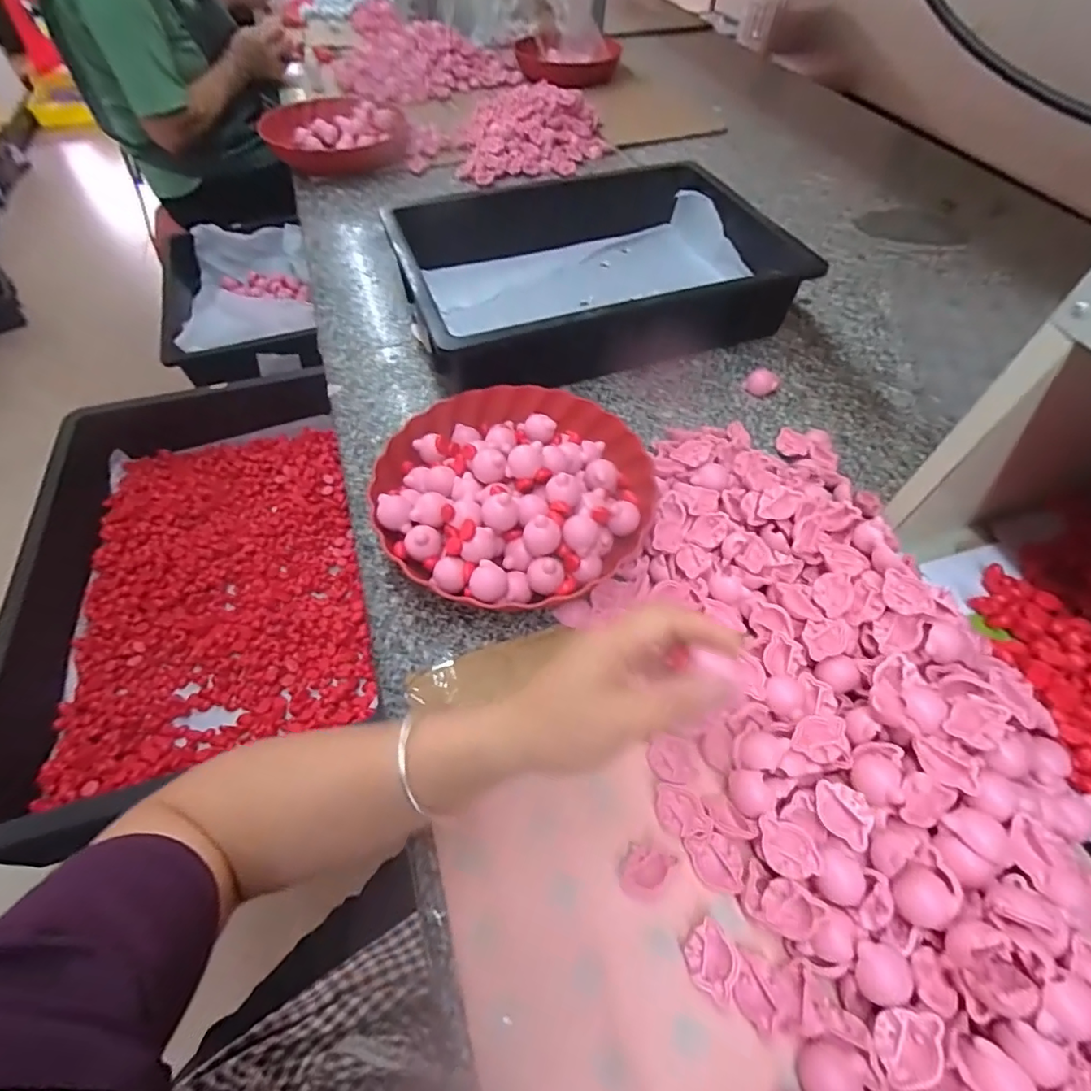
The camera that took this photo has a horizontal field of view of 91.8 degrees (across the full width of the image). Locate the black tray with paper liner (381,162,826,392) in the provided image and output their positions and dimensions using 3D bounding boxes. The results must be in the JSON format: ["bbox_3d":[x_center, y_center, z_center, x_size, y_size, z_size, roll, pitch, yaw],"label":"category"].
[{"bbox_3d":[0.057,-0.343,0.663,0.441,0.106,0.307,-20,57,-10],"label":"black tray with paper liner"}]

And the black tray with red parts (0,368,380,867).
[{"bbox_3d":[-0.463,0.007,0.701,0.356,0.135,0.662,-17,56,-8],"label":"black tray with red parts"}]

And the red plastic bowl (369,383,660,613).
[{"bbox_3d":[-0.028,-0.057,0.468,0.233,0.070,0.233,-2,56,2],"label":"red plastic bowl"}]

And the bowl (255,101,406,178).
[{"bbox_3d":[-0.371,-0.731,0.943,0.229,0.064,0.178,-16,56,-7],"label":"bowl"}]

